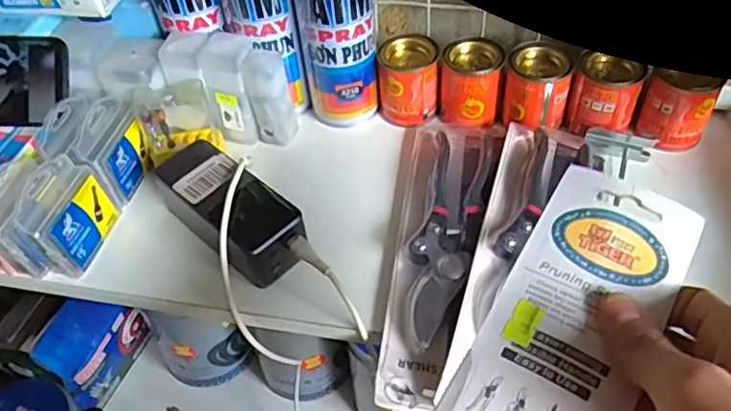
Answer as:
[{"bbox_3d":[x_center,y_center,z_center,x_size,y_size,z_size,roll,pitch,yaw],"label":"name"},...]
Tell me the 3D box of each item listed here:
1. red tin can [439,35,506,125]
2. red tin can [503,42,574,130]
[{"bbox_3d":[0.095,-0.109,0.559,0.052,0.065,0.046,5,45,9],"label":"red tin can"},{"bbox_3d":[0.150,-0.103,0.547,0.052,0.058,0.048,8,46,13],"label":"red tin can"}]

